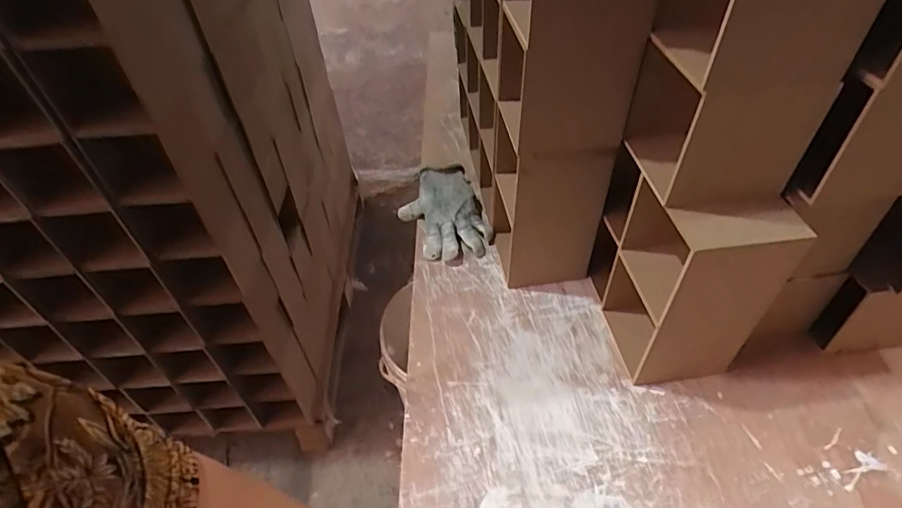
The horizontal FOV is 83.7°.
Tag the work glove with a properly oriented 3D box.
[{"bbox_3d":[-0.006,-0.064,0.769,0.126,0.043,0.186,-21,47,-16],"label":"work glove"}]

